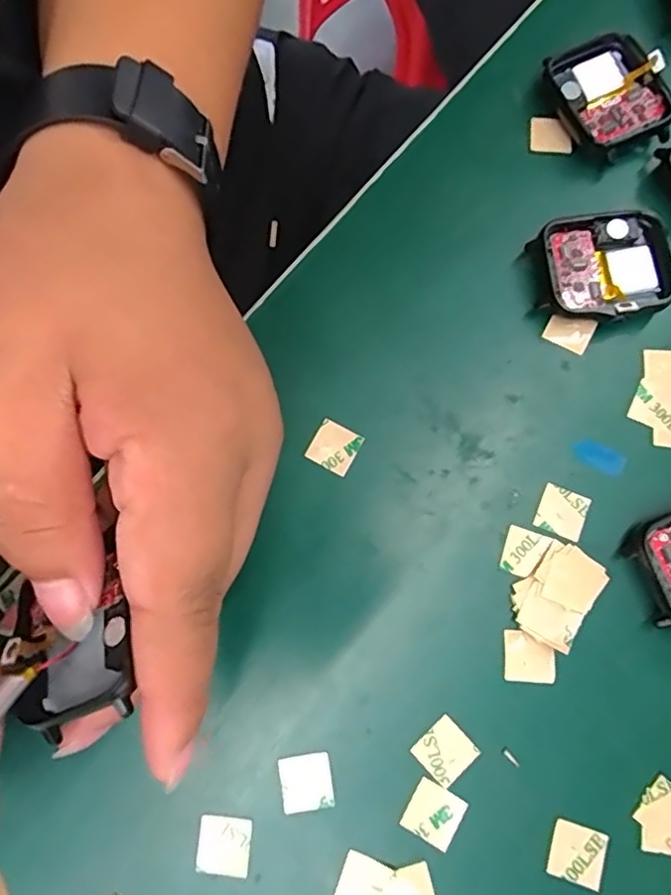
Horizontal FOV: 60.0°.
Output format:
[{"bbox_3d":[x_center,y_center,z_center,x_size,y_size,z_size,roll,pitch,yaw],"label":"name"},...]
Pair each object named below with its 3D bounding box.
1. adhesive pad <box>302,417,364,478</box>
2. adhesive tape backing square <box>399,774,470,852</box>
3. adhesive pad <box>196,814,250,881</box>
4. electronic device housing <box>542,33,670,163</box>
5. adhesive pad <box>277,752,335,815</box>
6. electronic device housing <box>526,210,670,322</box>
[{"bbox_3d":[-0.001,0.000,0.198,0.015,0.004,0.015,29,81,4],"label":"adhesive pad"},{"bbox_3d":[0.029,0.110,0.174,0.016,0.004,0.015,28,81,9],"label":"adhesive tape backing square"},{"bbox_3d":[-0.033,0.119,0.172,0.016,0.004,0.016,6,78,2],"label":"adhesive pad"},{"bbox_3d":[0.101,-0.131,0.217,0.036,0.014,0.048,-25,79,-4],"label":"electronic device housing"},{"bbox_3d":[-0.009,0.101,0.175,0.015,0.004,0.016,-10,78,-1],"label":"adhesive pad"},{"bbox_3d":[0.093,-0.061,0.204,0.046,0.013,0.038,-12,78,-1],"label":"electronic device housing"}]

